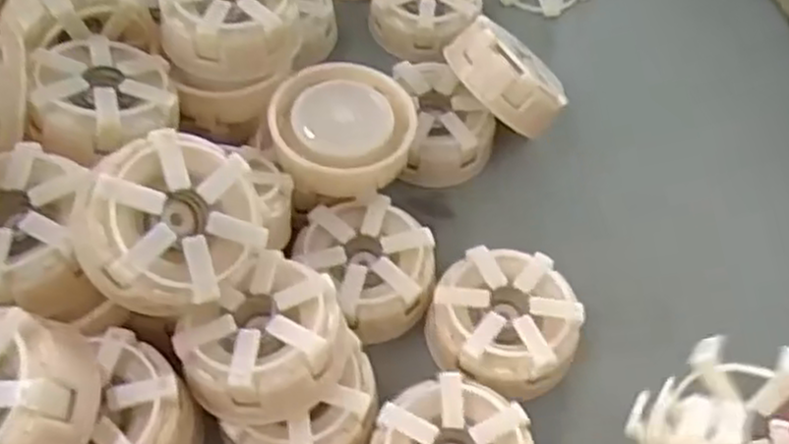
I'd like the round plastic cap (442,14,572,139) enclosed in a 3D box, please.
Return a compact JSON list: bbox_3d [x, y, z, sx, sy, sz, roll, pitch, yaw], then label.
[{"bbox_3d":[0.055,-0.068,0.375,0.029,0.046,0.051,-40,56,19],"label":"round plastic cap"}]

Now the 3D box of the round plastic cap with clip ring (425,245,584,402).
[{"bbox_3d":[0.045,0.046,0.333,0.060,0.037,0.058,1,56,-2],"label":"round plastic cap with clip ring"}]

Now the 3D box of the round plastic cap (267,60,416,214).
[{"bbox_3d":[-0.023,-0.042,0.350,0.061,0.024,0.060,-13,77,-11],"label":"round plastic cap"}]

